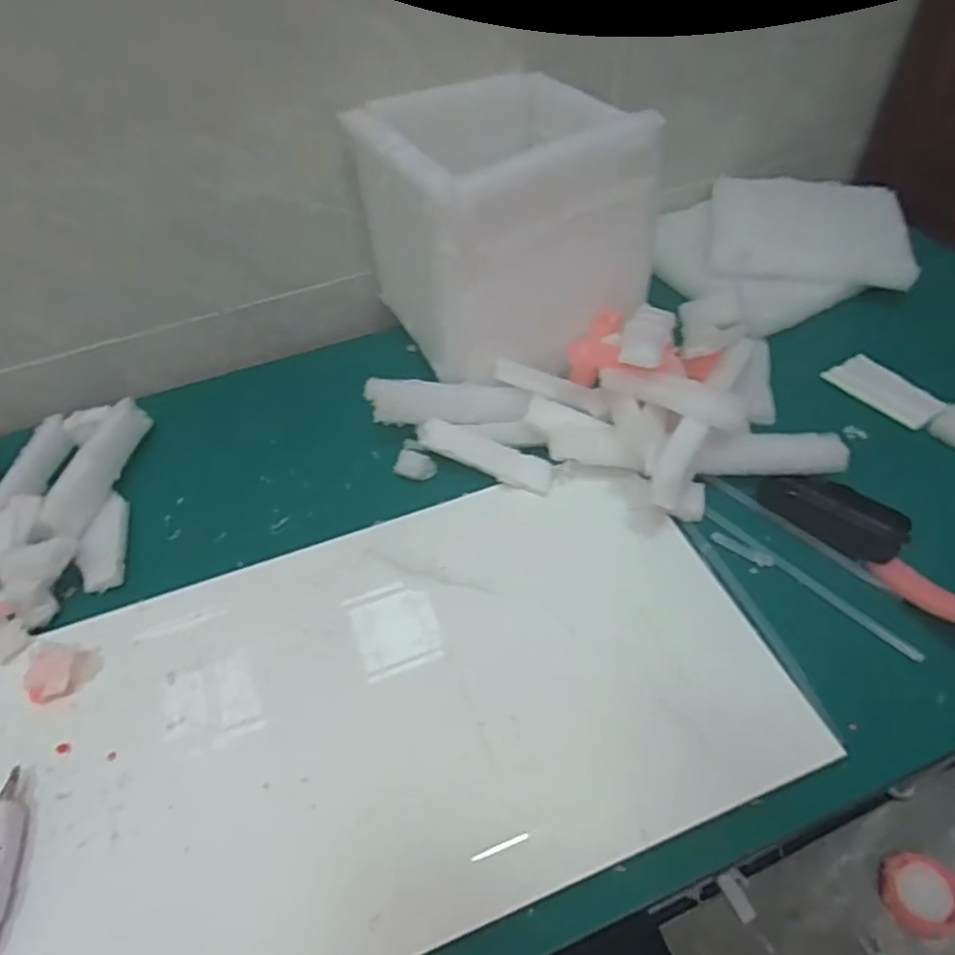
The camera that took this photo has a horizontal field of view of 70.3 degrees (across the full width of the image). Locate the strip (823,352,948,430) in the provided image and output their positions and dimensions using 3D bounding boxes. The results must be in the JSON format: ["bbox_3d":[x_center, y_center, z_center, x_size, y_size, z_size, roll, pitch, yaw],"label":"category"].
[{"bbox_3d":[0.395,-0.086,0.656,0.056,0.006,0.100,-25,51,-17],"label":"strip"}]

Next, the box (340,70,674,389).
[{"bbox_3d":[0.026,-0.243,0.650,0.227,0.189,0.219,-21,50,-14],"label":"box"}]

